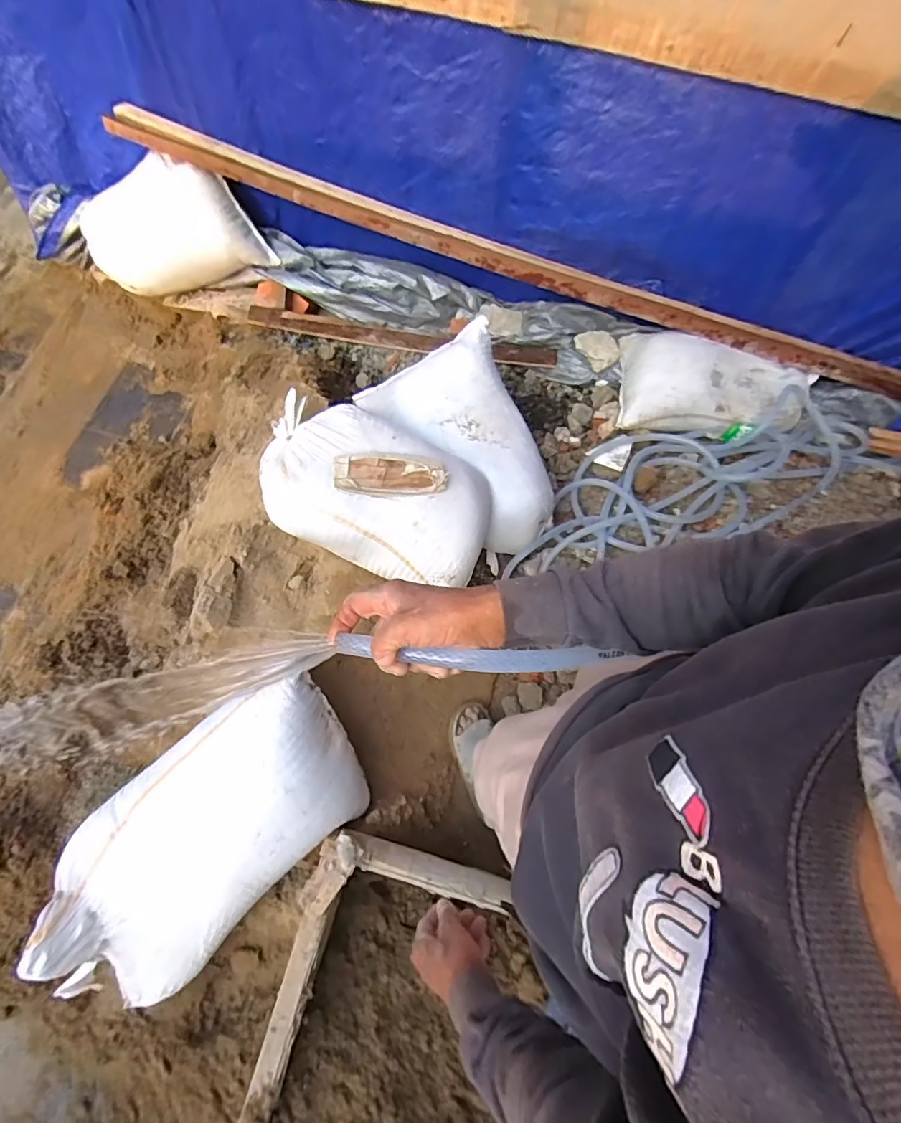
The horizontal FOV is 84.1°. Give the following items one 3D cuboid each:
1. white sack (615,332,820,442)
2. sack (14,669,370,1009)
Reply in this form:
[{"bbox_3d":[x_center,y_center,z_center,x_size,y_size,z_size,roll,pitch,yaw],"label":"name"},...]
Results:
[{"bbox_3d":[0.776,-0.513,1.466,0.529,0.123,0.332,16,69,2],"label":"white sack"},{"bbox_3d":[-0.470,0.517,0.938,0.645,0.225,0.337,-40,77,-17],"label":"sack"}]

